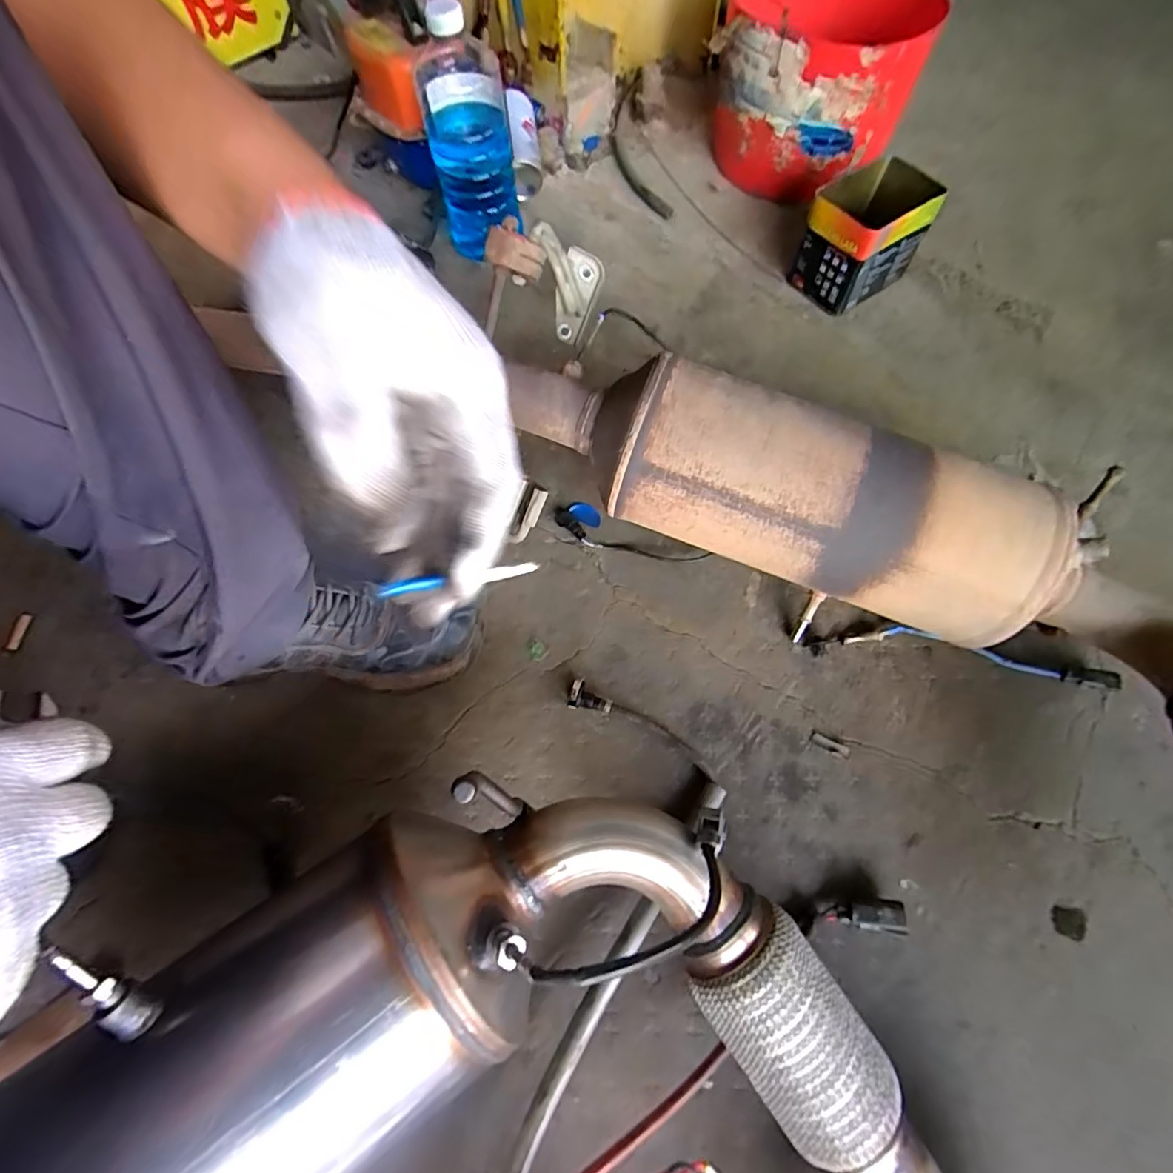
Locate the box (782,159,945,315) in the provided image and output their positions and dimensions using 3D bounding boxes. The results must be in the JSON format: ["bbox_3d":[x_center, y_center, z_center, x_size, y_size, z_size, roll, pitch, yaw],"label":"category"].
[{"bbox_3d":[0.342,-0.434,0.691,0.137,0.112,0.110,-38,71,-15],"label":"box"}]

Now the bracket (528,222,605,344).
[{"bbox_3d":[-0.016,-0.323,0.580,0.057,0.125,0.075,10,67,7],"label":"bracket"}]

